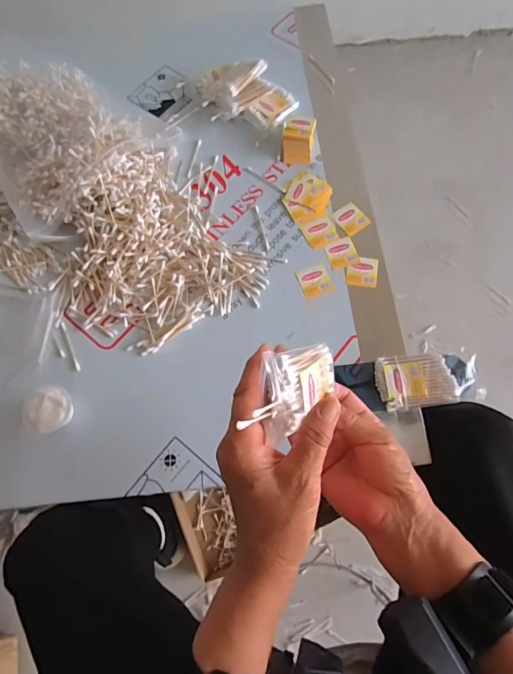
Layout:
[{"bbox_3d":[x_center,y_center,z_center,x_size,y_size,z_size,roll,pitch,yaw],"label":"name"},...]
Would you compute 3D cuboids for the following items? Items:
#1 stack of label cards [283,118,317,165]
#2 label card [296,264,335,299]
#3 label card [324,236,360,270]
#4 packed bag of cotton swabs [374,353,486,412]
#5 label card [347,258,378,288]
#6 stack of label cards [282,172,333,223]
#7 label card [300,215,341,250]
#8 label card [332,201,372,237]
[{"bbox_3d":[0.062,-0.289,0.614,0.046,0.037,0.057,5,70,4],"label":"stack of label cards"},{"bbox_3d":[0.077,-0.074,0.553,0.041,0.004,0.042,-18,71,-5],"label":"label card"},{"bbox_3d":[0.115,-0.113,0.566,0.039,0.004,0.042,-14,70,-4],"label":"label card"},{"bbox_3d":[0.200,0.048,0.491,0.112,0.018,0.063,-6,70,-1],"label":"packed bag of cotton swabs"},{"bbox_3d":[0.140,-0.087,0.554,0.038,0.004,0.044,9,71,5],"label":"label card"},{"bbox_3d":[0.073,-0.201,0.596,0.067,0.005,0.078,-11,70,-2],"label":"stack of label cards"},{"bbox_3d":[0.088,-0.146,0.577,0.044,0.004,0.044,-20,71,-5],"label":"label card"},{"bbox_3d":[0.131,-0.165,0.584,0.039,0.007,0.044,-33,71,-5],"label":"label card"}]

